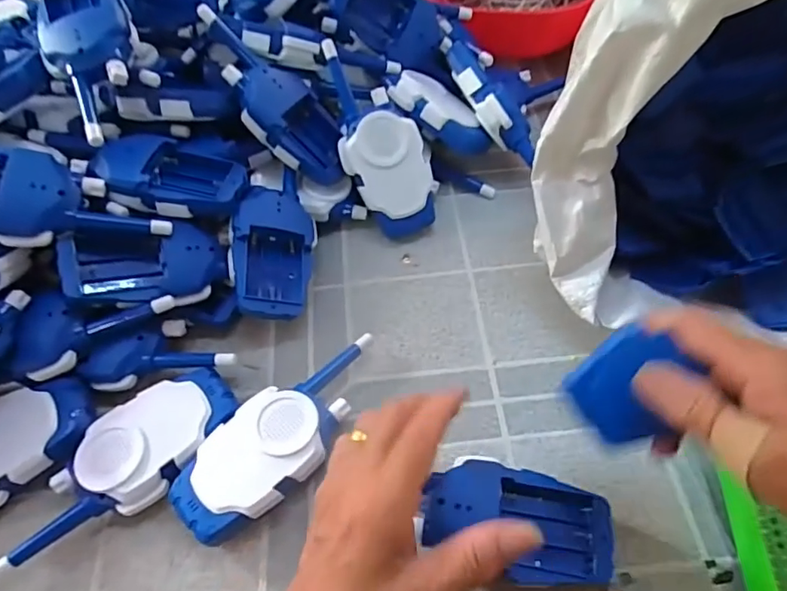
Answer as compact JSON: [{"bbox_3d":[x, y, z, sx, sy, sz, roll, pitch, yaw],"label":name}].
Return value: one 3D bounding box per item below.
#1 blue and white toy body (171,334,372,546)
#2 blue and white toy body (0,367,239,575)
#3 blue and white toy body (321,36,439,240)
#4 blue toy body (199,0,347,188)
[{"bbox_3d":[-0.069,0.093,0.350,0.158,0.033,0.061,-39,62,-19],"label":"blue and white toy body"},{"bbox_3d":[-0.182,0.117,0.350,0.162,0.038,0.063,-41,63,-20],"label":"blue and white toy body"},{"bbox_3d":[-0.012,-0.129,0.435,0.062,0.028,0.161,-31,104,-18],"label":"blue and white toy body"},{"bbox_3d":[-0.094,-0.166,0.429,0.162,0.029,0.069,48,61,-20],"label":"blue toy body"}]

